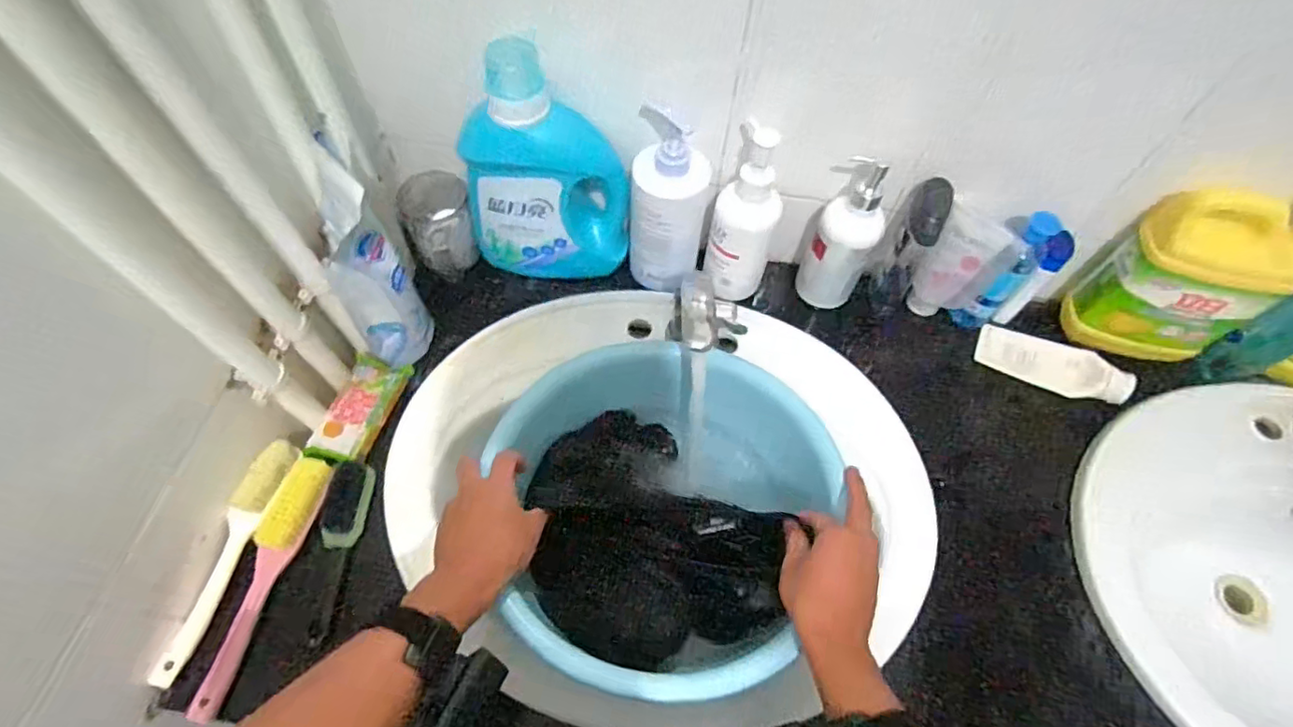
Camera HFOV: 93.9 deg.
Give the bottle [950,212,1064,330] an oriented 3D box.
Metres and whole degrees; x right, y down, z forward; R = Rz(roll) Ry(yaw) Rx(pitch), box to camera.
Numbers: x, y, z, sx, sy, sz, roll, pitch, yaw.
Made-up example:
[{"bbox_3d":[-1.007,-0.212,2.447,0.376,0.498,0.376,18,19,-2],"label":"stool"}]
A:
[{"bbox_3d":[0.405,-0.099,0.684,0.044,0.171,0.054,20,63,7],"label":"bottle"}]

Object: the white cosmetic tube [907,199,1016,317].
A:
[{"bbox_3d":[0.351,-0.112,0.698,0.078,0.135,0.045,26,64,10],"label":"white cosmetic tube"}]

